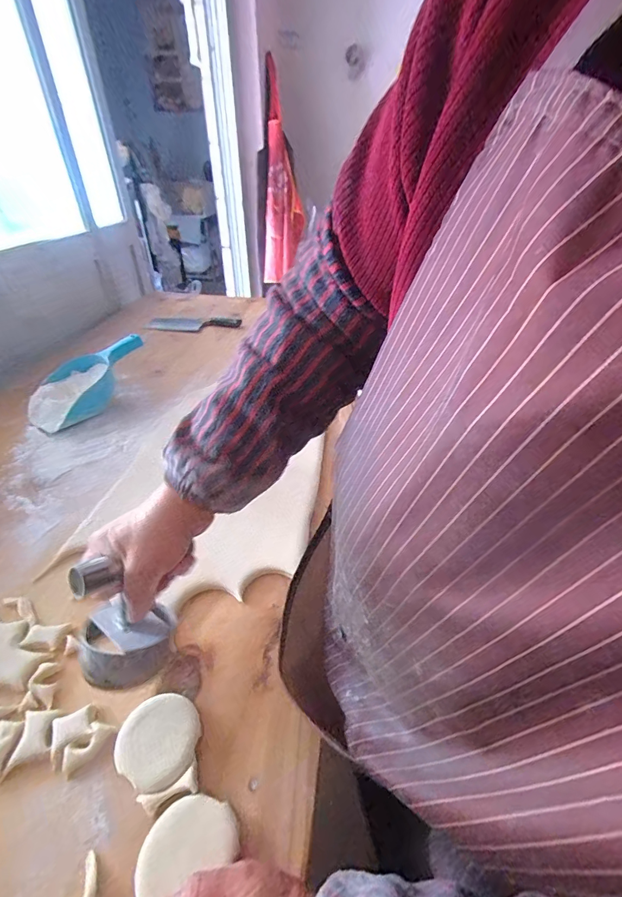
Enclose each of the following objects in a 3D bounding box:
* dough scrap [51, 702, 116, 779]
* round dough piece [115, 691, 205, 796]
[{"bbox_3d":[-0.216,0.266,0.361,0.047,0.011,0.045,28,46,31],"label":"dough scrap"},{"bbox_3d":[-0.140,0.269,0.361,0.071,0.009,0.070,0,38,0],"label":"round dough piece"}]

